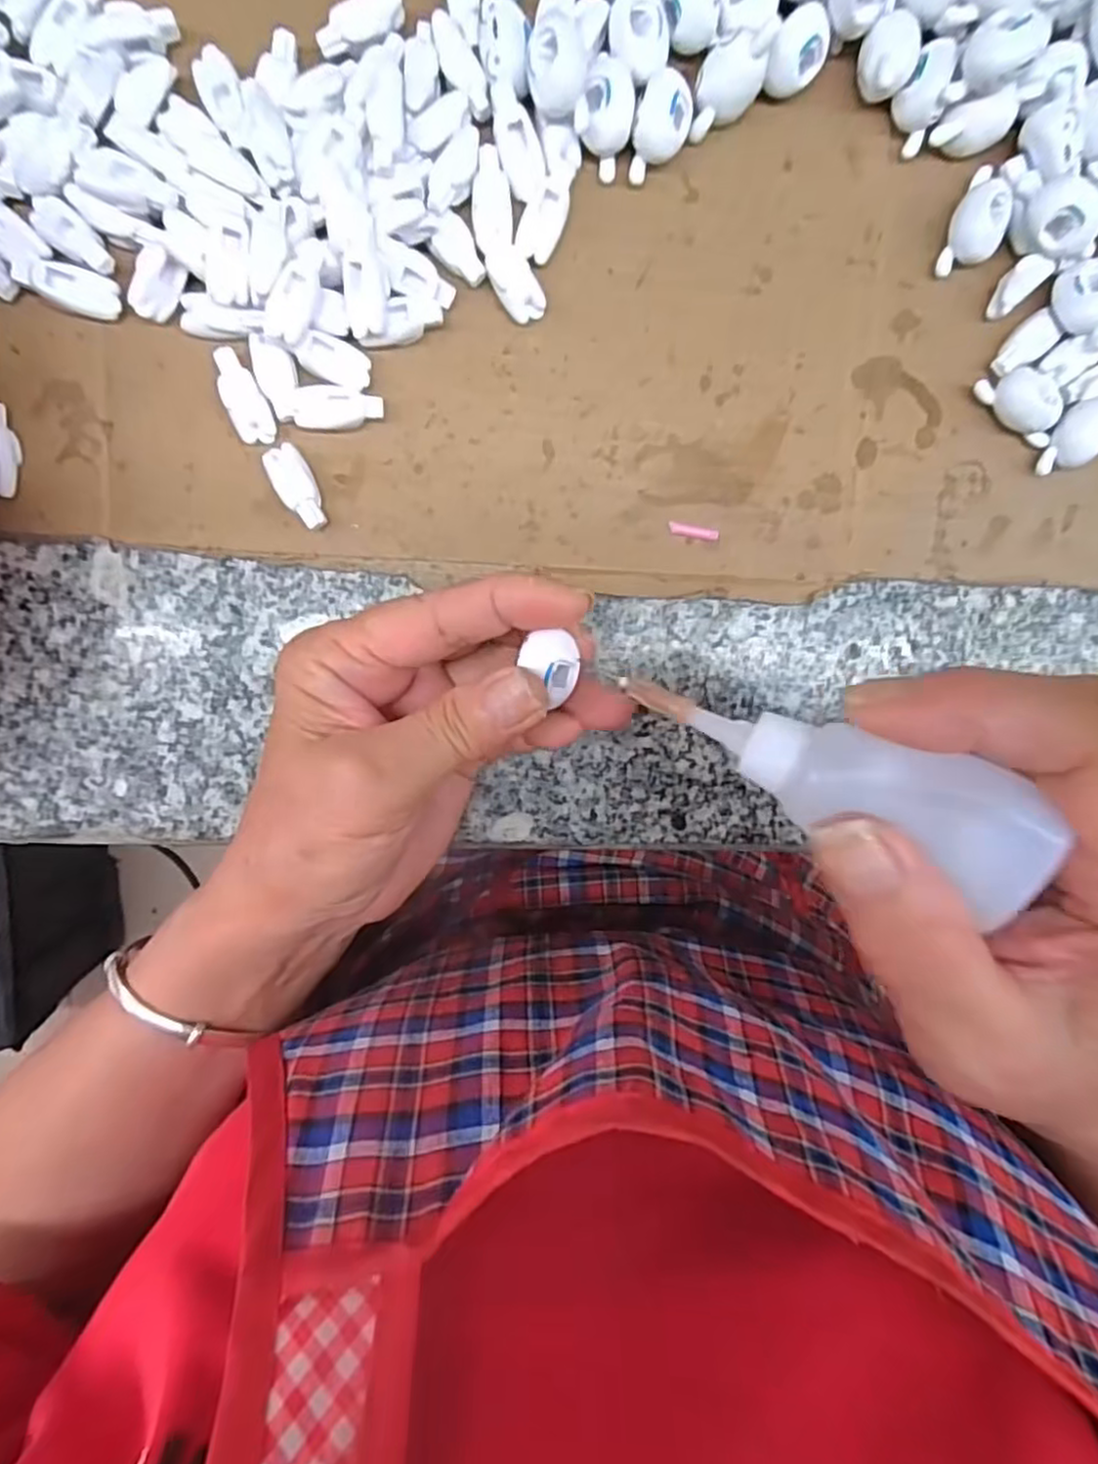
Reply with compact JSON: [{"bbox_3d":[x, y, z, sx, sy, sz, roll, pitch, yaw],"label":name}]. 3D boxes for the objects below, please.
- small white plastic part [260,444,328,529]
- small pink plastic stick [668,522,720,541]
[{"bbox_3d":[-0.085,-0.083,0.233,0.012,0.008,0.029,-29,99,1],"label":"small white plastic part"},{"bbox_3d":[0.052,-0.072,0.247,0.018,0.004,0.004,9,98,-5],"label":"small pink plastic stick"}]

